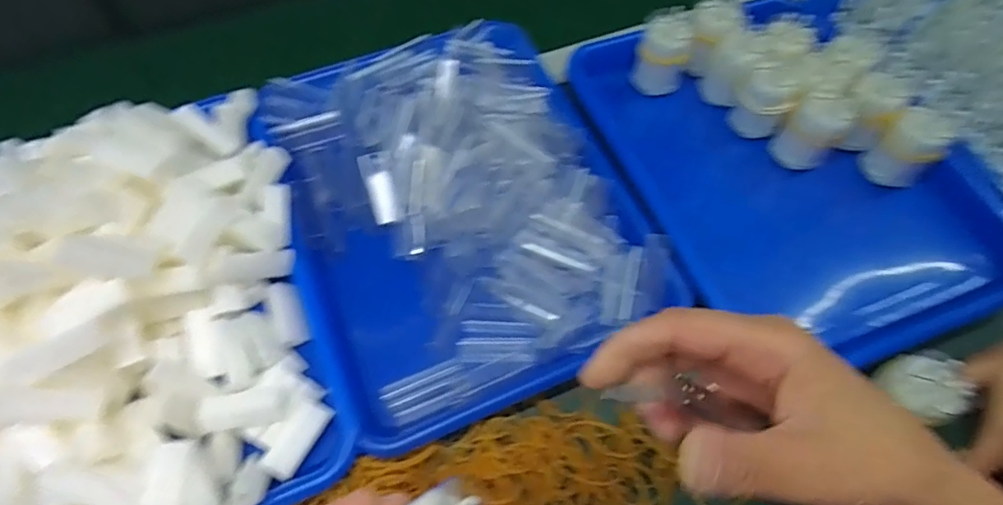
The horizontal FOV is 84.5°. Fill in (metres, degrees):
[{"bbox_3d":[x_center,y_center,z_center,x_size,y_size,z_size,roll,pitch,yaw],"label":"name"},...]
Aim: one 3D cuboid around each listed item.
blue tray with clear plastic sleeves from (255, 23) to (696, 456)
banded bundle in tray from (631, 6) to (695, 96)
[{"bbox_3d":[-0.036,-0.044,0.420,0.242,0.046,0.319,-19,63,-11],"label":"blue tray with clear plastic sleeves"},{"bbox_3d":[0.140,-0.172,0.482,0.041,0.066,0.037,12,61,6],"label":"banded bundle in tray"}]

